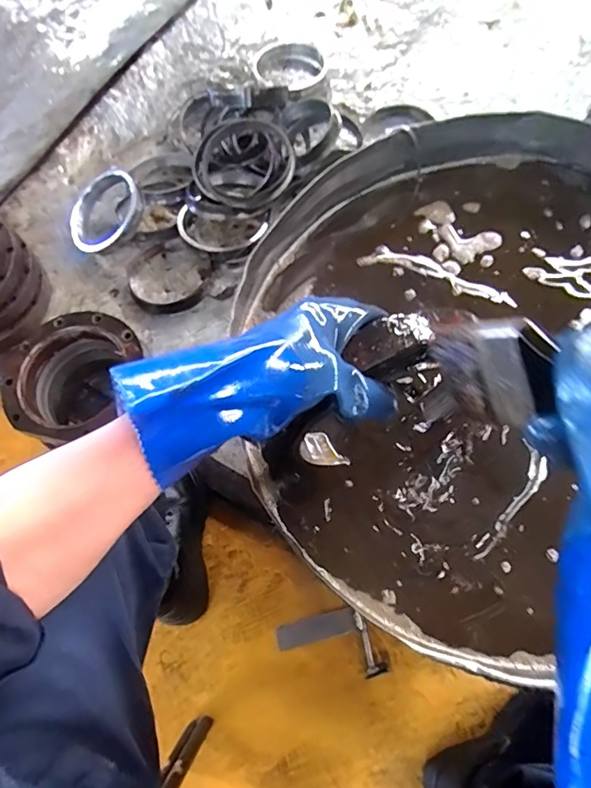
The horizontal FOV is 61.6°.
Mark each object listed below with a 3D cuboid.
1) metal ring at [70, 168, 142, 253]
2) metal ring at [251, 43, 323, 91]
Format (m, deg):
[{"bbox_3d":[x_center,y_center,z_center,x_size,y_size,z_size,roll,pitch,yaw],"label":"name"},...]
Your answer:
[{"bbox_3d":[-0.387,-0.358,1.000,0.176,0.024,0.177,-6,77,24],"label":"metal ring"},{"bbox_3d":[-0.018,-0.773,1.174,0.165,0.029,0.165,-1,69,4],"label":"metal ring"}]

